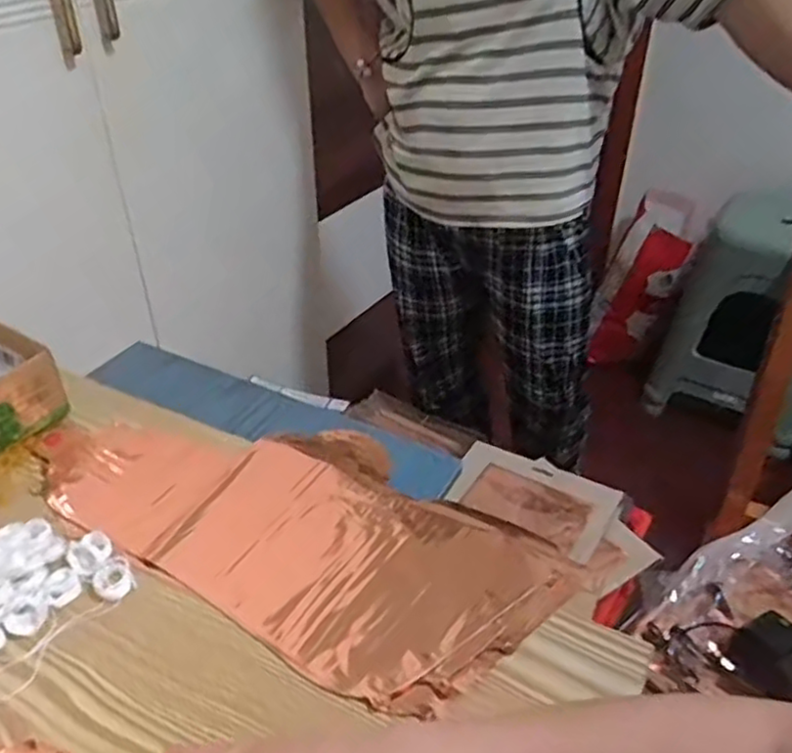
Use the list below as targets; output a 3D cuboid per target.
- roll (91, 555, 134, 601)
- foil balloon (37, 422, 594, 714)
[{"bbox_3d":[-0.200,0.144,0.505,0.027,0.008,0.031,-23,42,-27],"label":"roll"},{"bbox_3d":[-0.083,0.102,0.559,0.412,0.010,0.200,20,42,26],"label":"foil balloon"}]

